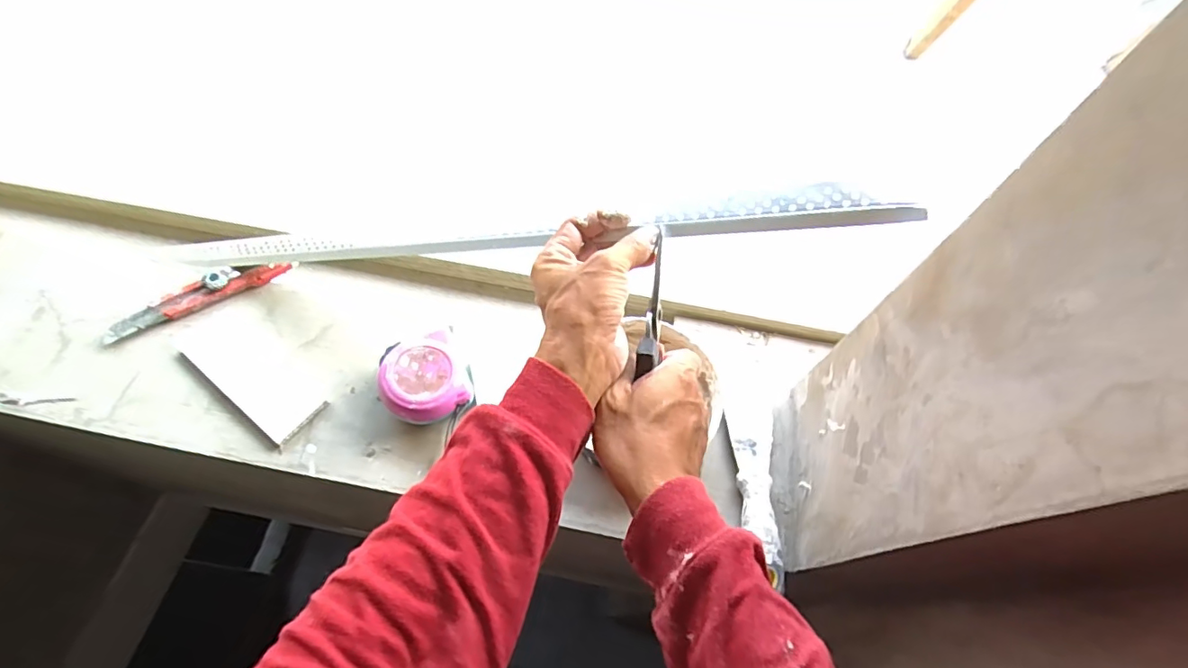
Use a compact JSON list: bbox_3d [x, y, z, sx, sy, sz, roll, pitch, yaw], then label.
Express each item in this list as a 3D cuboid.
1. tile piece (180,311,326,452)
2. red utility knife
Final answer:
[{"bbox_3d":[-0.318,0.035,0.500,0.153,0.011,0.065,34,62,16],"label":"tile piece"},{"bbox_3d":[-0.392,-0.042,0.532,0.171,0.021,0.029,-25,63,-19],"label":"red utility knife"}]

